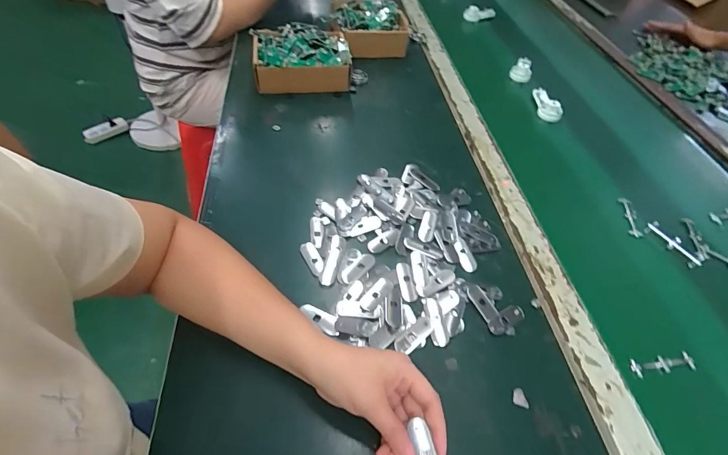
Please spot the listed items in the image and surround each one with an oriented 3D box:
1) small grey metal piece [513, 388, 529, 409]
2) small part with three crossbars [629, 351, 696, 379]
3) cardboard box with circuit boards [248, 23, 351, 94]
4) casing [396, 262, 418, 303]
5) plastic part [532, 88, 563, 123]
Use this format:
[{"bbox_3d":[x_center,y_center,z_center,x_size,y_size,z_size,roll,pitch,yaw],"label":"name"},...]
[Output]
[{"bbox_3d":[0.153,0.166,0.372,0.015,0.004,0.016,13,50,7],"label":"small grey metal piece"},{"bbox_3d":[0.317,0.147,0.408,0.073,0.010,0.017,-5,50,-7],"label":"small part with three crossbars"},{"bbox_3d":[-0.114,-0.312,0.703,0.169,0.088,0.126,-6,50,-9],"label":"cardboard box with circuit boards"},{"bbox_3d":[0.050,0.063,0.448,0.018,0.004,0.051,-5,50,-8],"label":"casing"},{"bbox_3d":[0.346,-0.234,0.724,0.042,0.034,0.088,8,49,3],"label":"plastic part"}]

